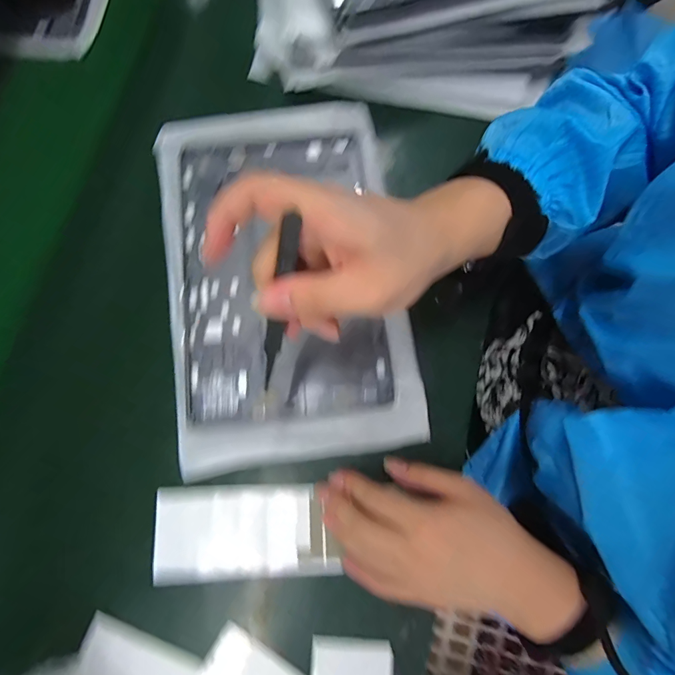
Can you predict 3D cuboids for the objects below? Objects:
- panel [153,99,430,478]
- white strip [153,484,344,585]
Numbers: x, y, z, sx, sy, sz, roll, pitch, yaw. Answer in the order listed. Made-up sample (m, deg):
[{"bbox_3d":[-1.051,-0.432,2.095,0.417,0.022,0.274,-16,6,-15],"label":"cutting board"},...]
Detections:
[{"bbox_3d":[-0.048,-0.055,0.333,0.197,0.017,0.311,-9,79,-2],"label":"panel"},{"bbox_3d":[-0.070,0.153,0.301,0.137,0.006,0.069,2,79,-2],"label":"white strip"}]

